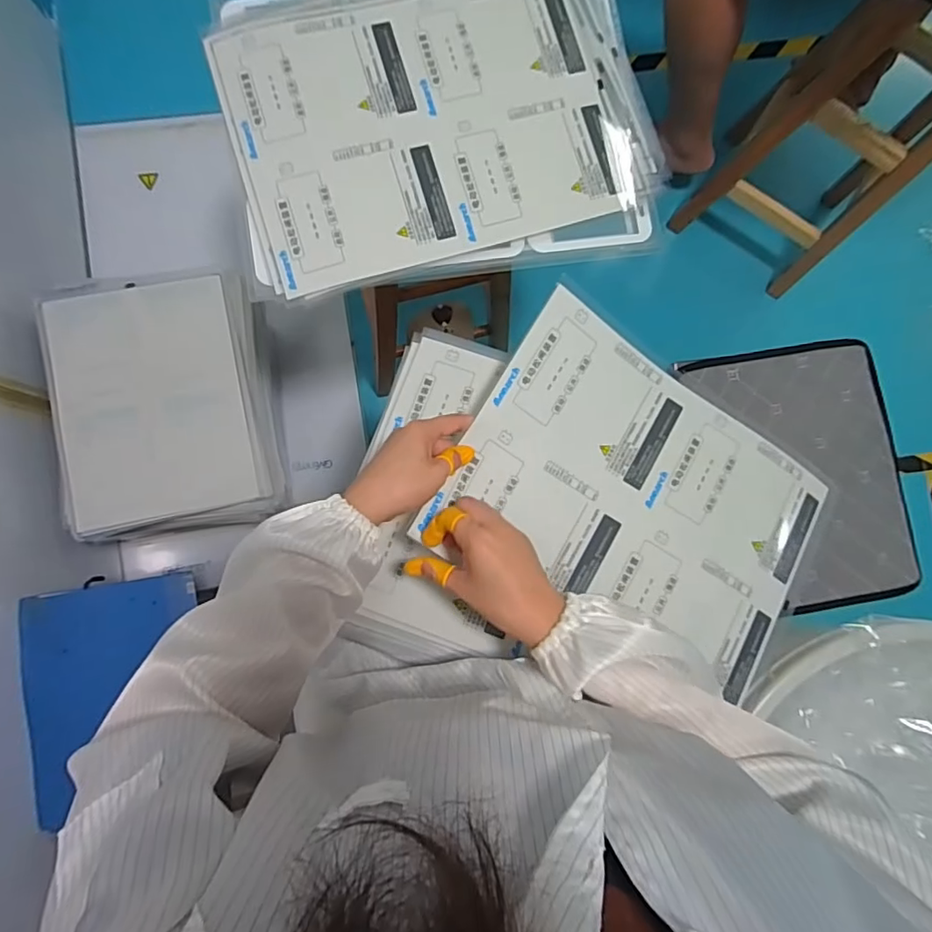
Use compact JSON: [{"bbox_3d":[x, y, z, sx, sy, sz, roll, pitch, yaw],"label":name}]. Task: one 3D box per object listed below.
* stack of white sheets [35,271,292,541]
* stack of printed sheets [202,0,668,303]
[{"bbox_3d":[-0.508,-0.104,0.919,0.357,0.064,0.423,-8,85,-5],"label":"stack of white sheets"},{"bbox_3d":[-0.026,-0.366,0.567,0.429,0.017,0.338,-12,86,-6],"label":"stack of printed sheets"}]

